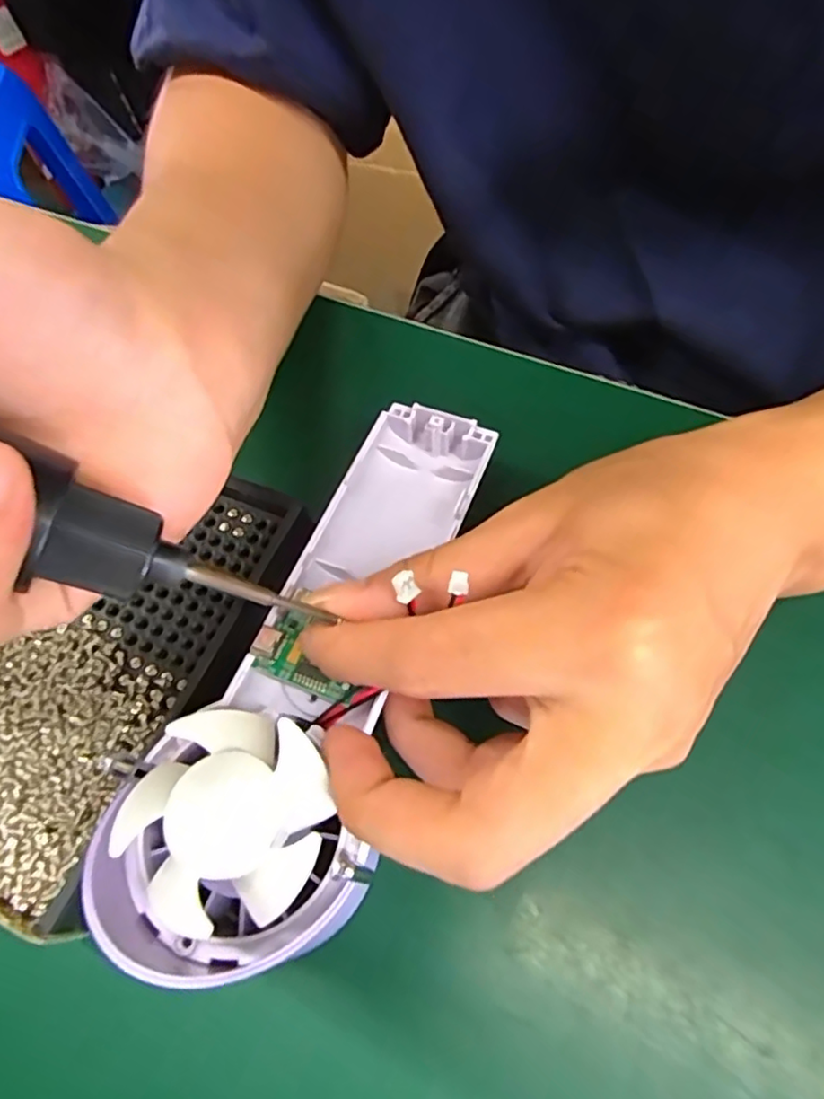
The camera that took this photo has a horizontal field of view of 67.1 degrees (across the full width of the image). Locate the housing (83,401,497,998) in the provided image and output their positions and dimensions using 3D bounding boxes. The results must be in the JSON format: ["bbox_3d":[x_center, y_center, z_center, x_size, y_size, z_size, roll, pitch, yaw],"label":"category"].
[{"bbox_3d":[-0.024,0.025,0.183,0.063,0.032,0.176,16,53,12],"label":"housing"}]

